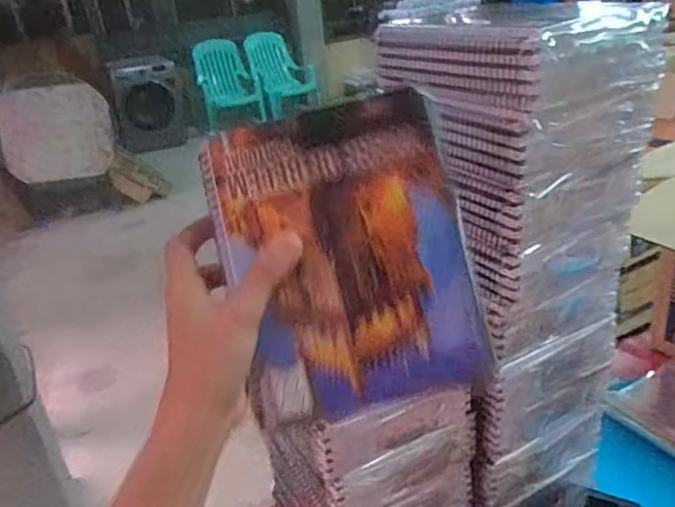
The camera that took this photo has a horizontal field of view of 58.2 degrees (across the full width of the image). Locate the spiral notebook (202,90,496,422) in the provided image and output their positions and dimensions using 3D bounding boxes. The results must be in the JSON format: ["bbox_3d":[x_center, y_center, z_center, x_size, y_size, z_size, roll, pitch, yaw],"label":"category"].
[{"bbox_3d":[0.007,0.004,0.398,0.153,0.192,0.025,-14,-4,5],"label":"spiral notebook"}]

